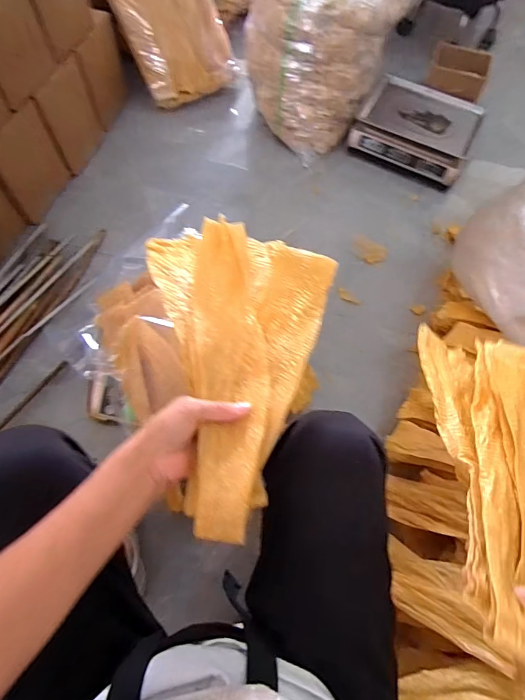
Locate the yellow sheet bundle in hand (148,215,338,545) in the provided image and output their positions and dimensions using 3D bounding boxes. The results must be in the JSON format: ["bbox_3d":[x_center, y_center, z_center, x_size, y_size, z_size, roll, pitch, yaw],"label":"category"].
[{"bbox_3d":[-0.028,0.004,0.417,0.202,0.052,0.339,1,62,-2],"label":"yellow sheet bundle in hand"}]

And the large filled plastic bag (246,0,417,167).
[{"bbox_3d":[0.135,-0.806,1.048,0.388,0.401,0.291,24,67,7],"label":"large filled plastic bag"}]

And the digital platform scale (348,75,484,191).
[{"bbox_3d":[0.449,-0.645,1.159,0.315,0.097,0.254,26,67,8],"label":"digital platform scale"}]

